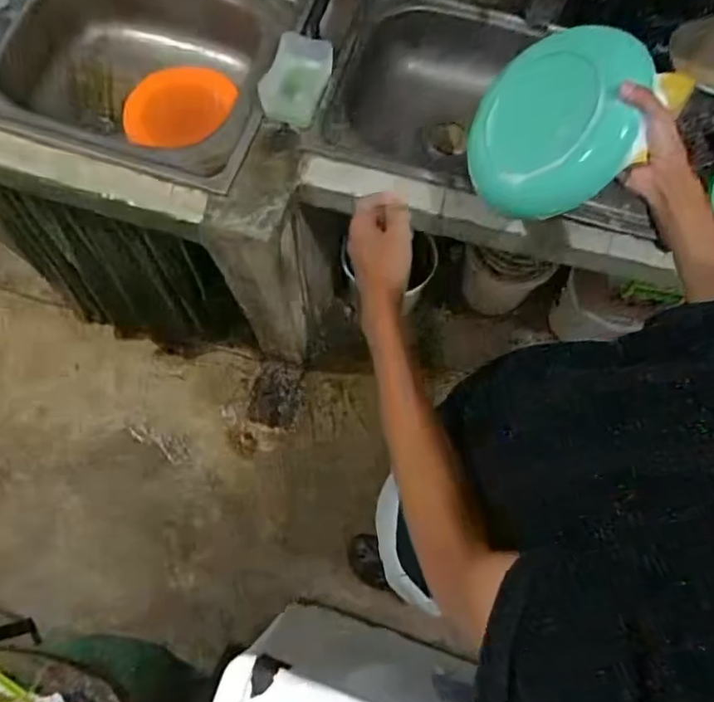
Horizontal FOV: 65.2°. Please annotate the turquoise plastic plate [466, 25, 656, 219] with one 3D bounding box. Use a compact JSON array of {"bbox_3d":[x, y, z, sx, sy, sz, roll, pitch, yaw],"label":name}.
[{"bbox_3d":[0.233,-0.270,0.663,0.217,0.053,0.207,-9,76,39],"label":"turquoise plastic plate"}]

